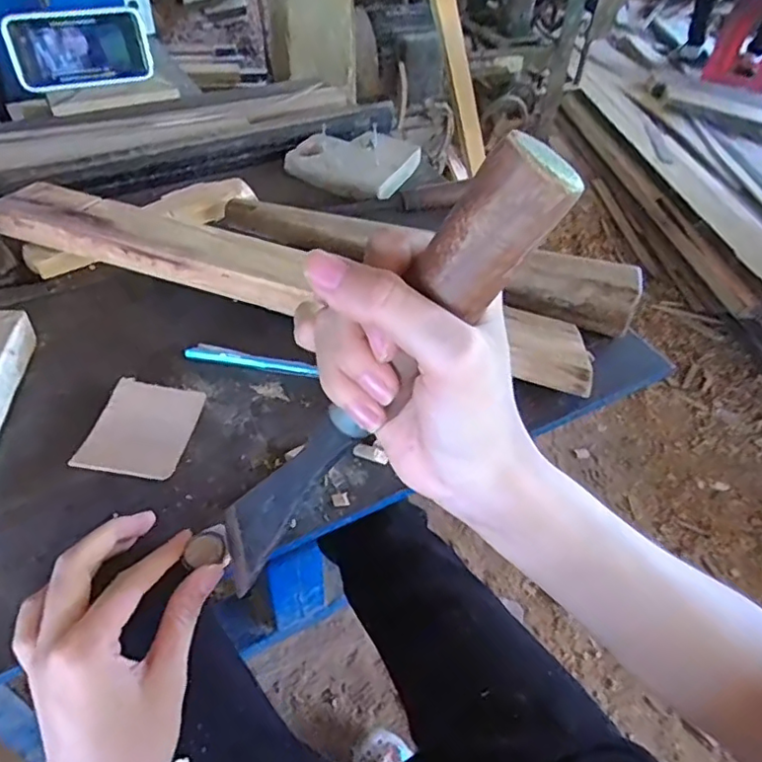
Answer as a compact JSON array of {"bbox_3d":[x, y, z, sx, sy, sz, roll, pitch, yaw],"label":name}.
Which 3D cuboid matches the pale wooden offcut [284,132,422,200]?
[{"bbox_3d":[-0.025,-0.242,0.650,0.125,0.025,0.125,20,48,15],"label":"pale wooden offcut"}]

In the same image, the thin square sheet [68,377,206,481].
[{"bbox_3d":[-0.155,0.030,0.391,0.060,0.010,0.076,12,47,-3],"label":"thin square sheet"}]

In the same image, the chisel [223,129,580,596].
[{"bbox_3d":[-0.015,0.018,0.254,0.026,0.268,0.033,21,42,-20],"label":"chisel"}]

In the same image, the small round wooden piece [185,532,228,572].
[{"bbox_3d":[-0.099,0.093,0.338,0.023,0.004,0.021,2,46,-2],"label":"small round wooden piece"}]

